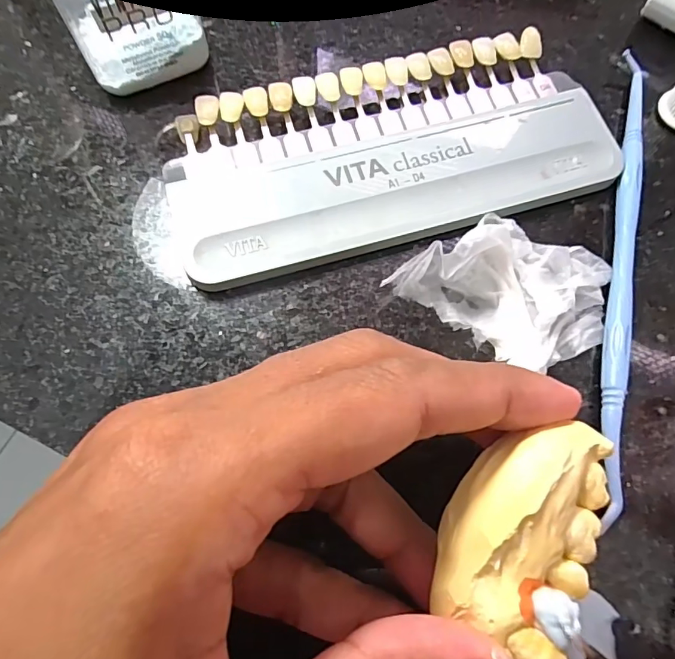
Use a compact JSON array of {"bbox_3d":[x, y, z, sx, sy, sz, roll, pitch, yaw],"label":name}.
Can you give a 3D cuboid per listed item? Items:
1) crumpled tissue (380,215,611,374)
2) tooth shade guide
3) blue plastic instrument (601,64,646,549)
[{"bbox_3d":[0.051,-0.015,0.138,0.062,0.017,0.046,19,69,6],"label":"crumpled tissue"},{"bbox_3d":[0.017,-0.060,0.158,0.144,0.010,0.067,-16,71,-7],"label":"tooth shade guide"},{"bbox_3d":[0.090,-0.024,0.148,0.007,0.008,0.161,13,71,4],"label":"blue plastic instrument"}]

